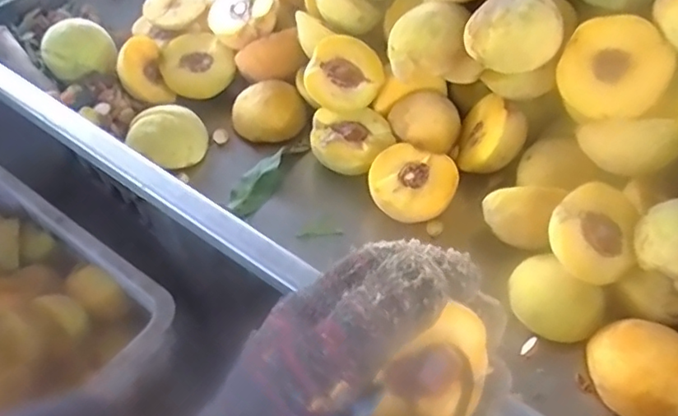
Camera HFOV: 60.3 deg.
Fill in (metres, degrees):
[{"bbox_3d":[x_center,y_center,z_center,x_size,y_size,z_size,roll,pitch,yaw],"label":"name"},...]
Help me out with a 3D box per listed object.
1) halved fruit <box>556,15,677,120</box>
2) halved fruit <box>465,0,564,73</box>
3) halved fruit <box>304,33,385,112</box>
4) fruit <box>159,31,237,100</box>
[{"bbox_3d":[0.195,-0.100,0.419,0.070,0.068,0.036,24,16,10],"label":"halved fruit"},{"bbox_3d":[0.122,-0.128,0.417,0.066,0.035,0.057,17,96,26],"label":"halved fruit"},{"bbox_3d":[0.002,-0.110,0.491,0.064,0.023,0.056,-36,89,2],"label":"halved fruit"},{"bbox_3d":[-0.135,-0.135,0.556,0.071,0.031,0.059,27,71,24],"label":"fruit"}]

